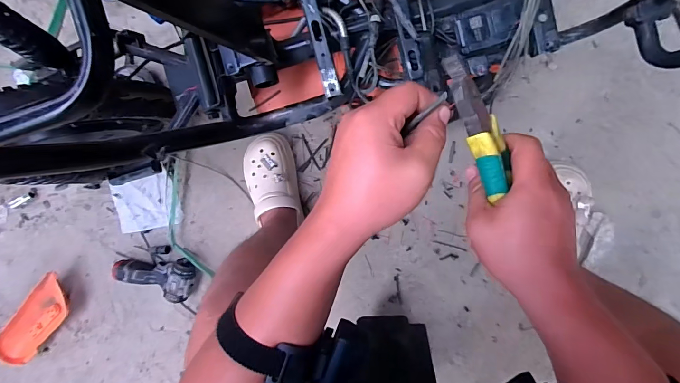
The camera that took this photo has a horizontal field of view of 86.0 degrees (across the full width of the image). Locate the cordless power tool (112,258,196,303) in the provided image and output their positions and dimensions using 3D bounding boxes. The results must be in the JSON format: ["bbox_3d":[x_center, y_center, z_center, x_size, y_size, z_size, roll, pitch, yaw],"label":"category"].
[{"bbox_3d":[-0.436,0.208,0.863,0.181,0.054,0.094,0,98,7],"label":"cordless power tool"}]

